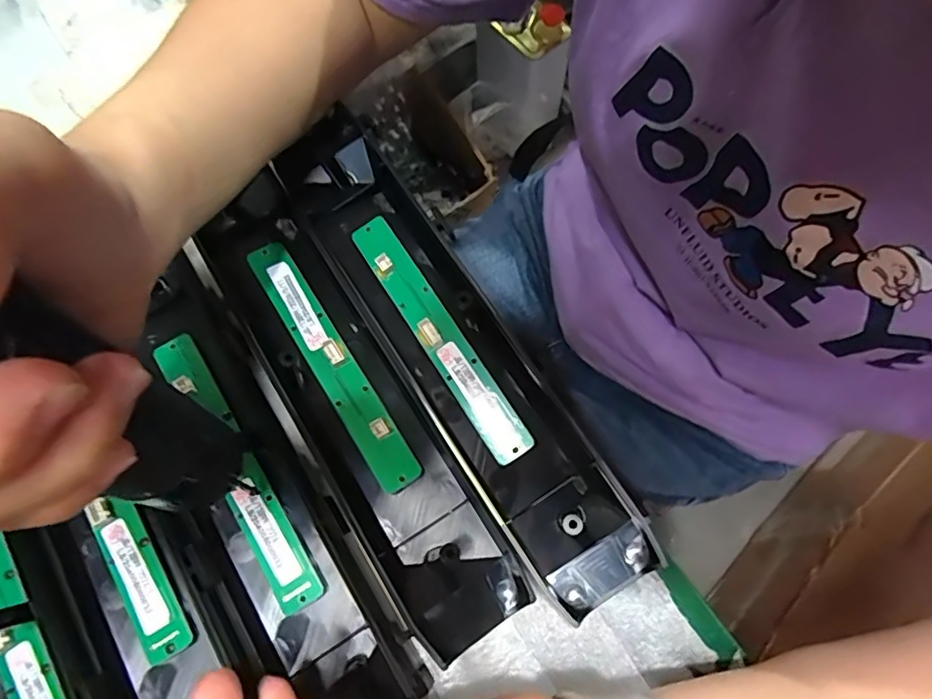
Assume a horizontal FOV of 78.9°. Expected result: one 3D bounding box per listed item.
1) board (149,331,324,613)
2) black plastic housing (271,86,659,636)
[{"bbox_3d":[-0.103,0.052,0.253,0.018,0.007,0.133,-29,78,-18],"label":"board"},{"bbox_3d":[-0.009,-0.006,0.276,0.057,0.020,0.266,-33,74,-8],"label":"black plastic housing"}]

